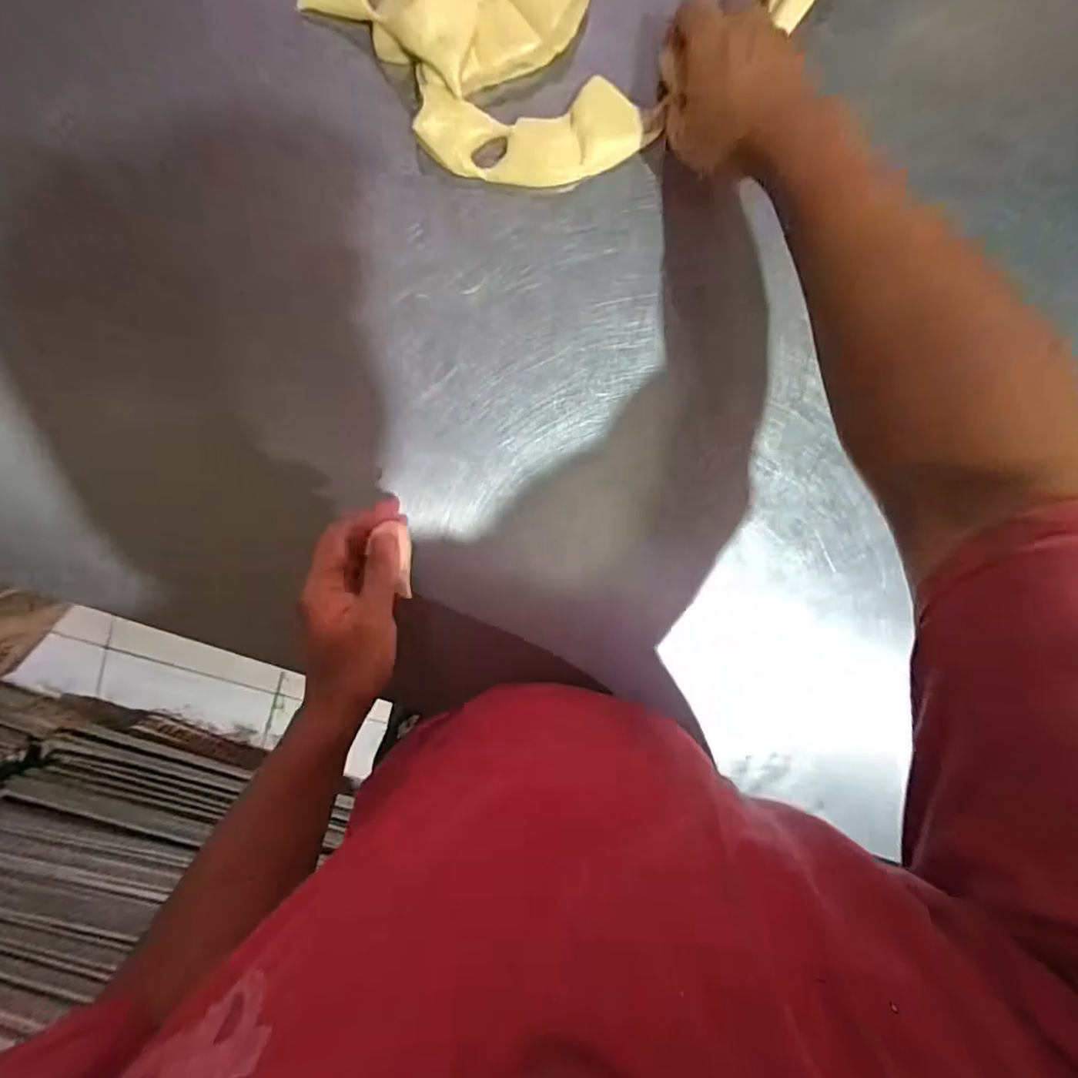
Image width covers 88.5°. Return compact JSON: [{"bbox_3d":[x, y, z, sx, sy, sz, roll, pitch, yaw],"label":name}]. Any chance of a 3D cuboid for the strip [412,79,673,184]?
[{"bbox_3d":[0.002,-0.289,0.397,0.170,0.015,0.056,-4,98,-3],"label":"strip"}]

